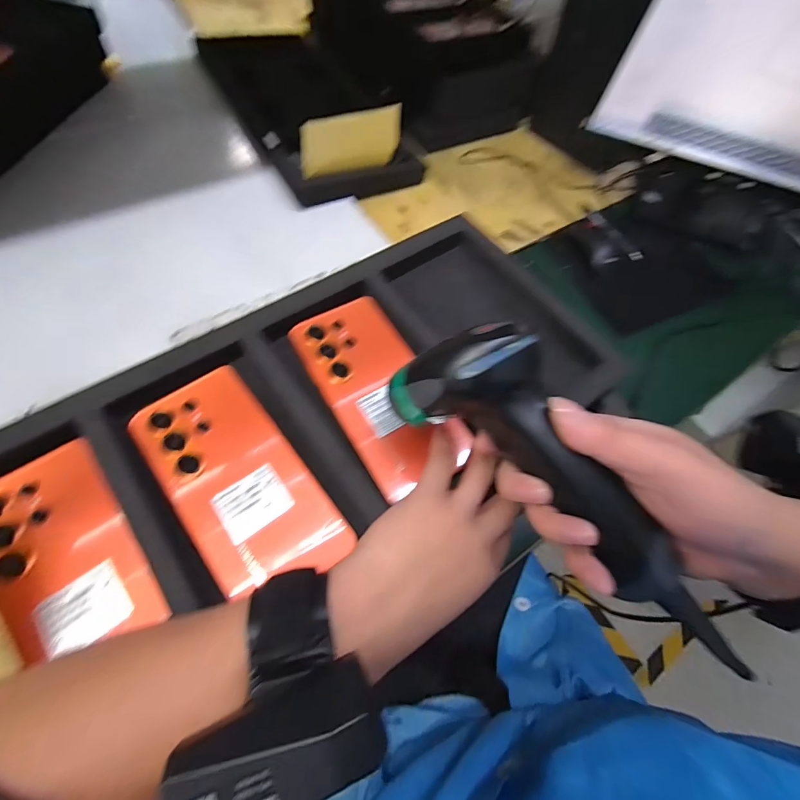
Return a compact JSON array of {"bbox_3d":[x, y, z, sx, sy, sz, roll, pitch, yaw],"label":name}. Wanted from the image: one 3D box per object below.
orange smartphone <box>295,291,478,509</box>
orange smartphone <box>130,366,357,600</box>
[{"bbox_3d":[-0.015,-0.013,0.295,0.079,0.016,0.161,-28,70,-17],"label":"orange smartphone"},{"bbox_3d":[-0.110,0.052,0.254,0.076,0.014,0.161,-35,73,-20],"label":"orange smartphone"}]

